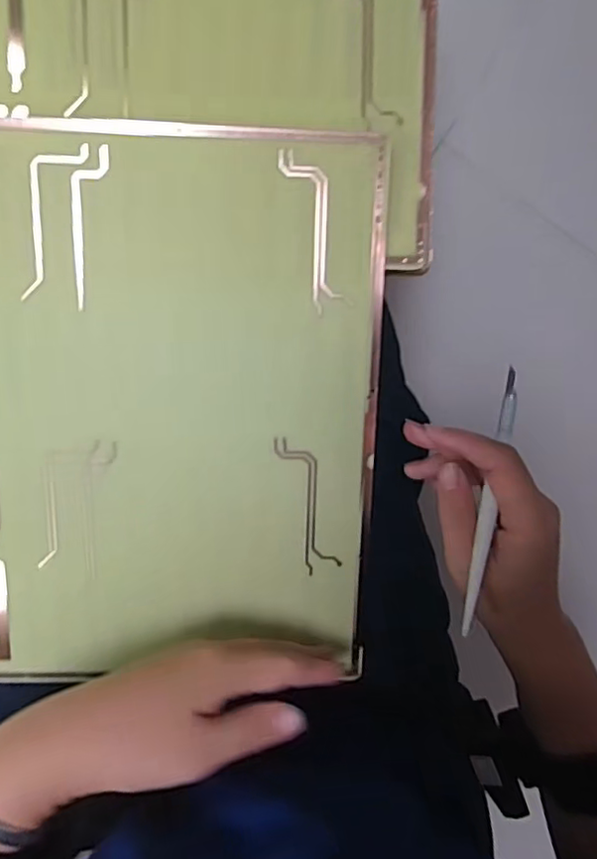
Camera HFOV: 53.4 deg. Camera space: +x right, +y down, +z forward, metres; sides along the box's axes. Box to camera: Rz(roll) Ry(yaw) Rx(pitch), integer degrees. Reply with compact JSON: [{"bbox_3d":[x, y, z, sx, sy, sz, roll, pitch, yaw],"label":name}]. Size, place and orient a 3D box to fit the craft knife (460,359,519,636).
[{"bbox_3d":[0.107,0.039,0.329,0.007,0.007,0.146,12,86,-4],"label":"craft knife"}]

